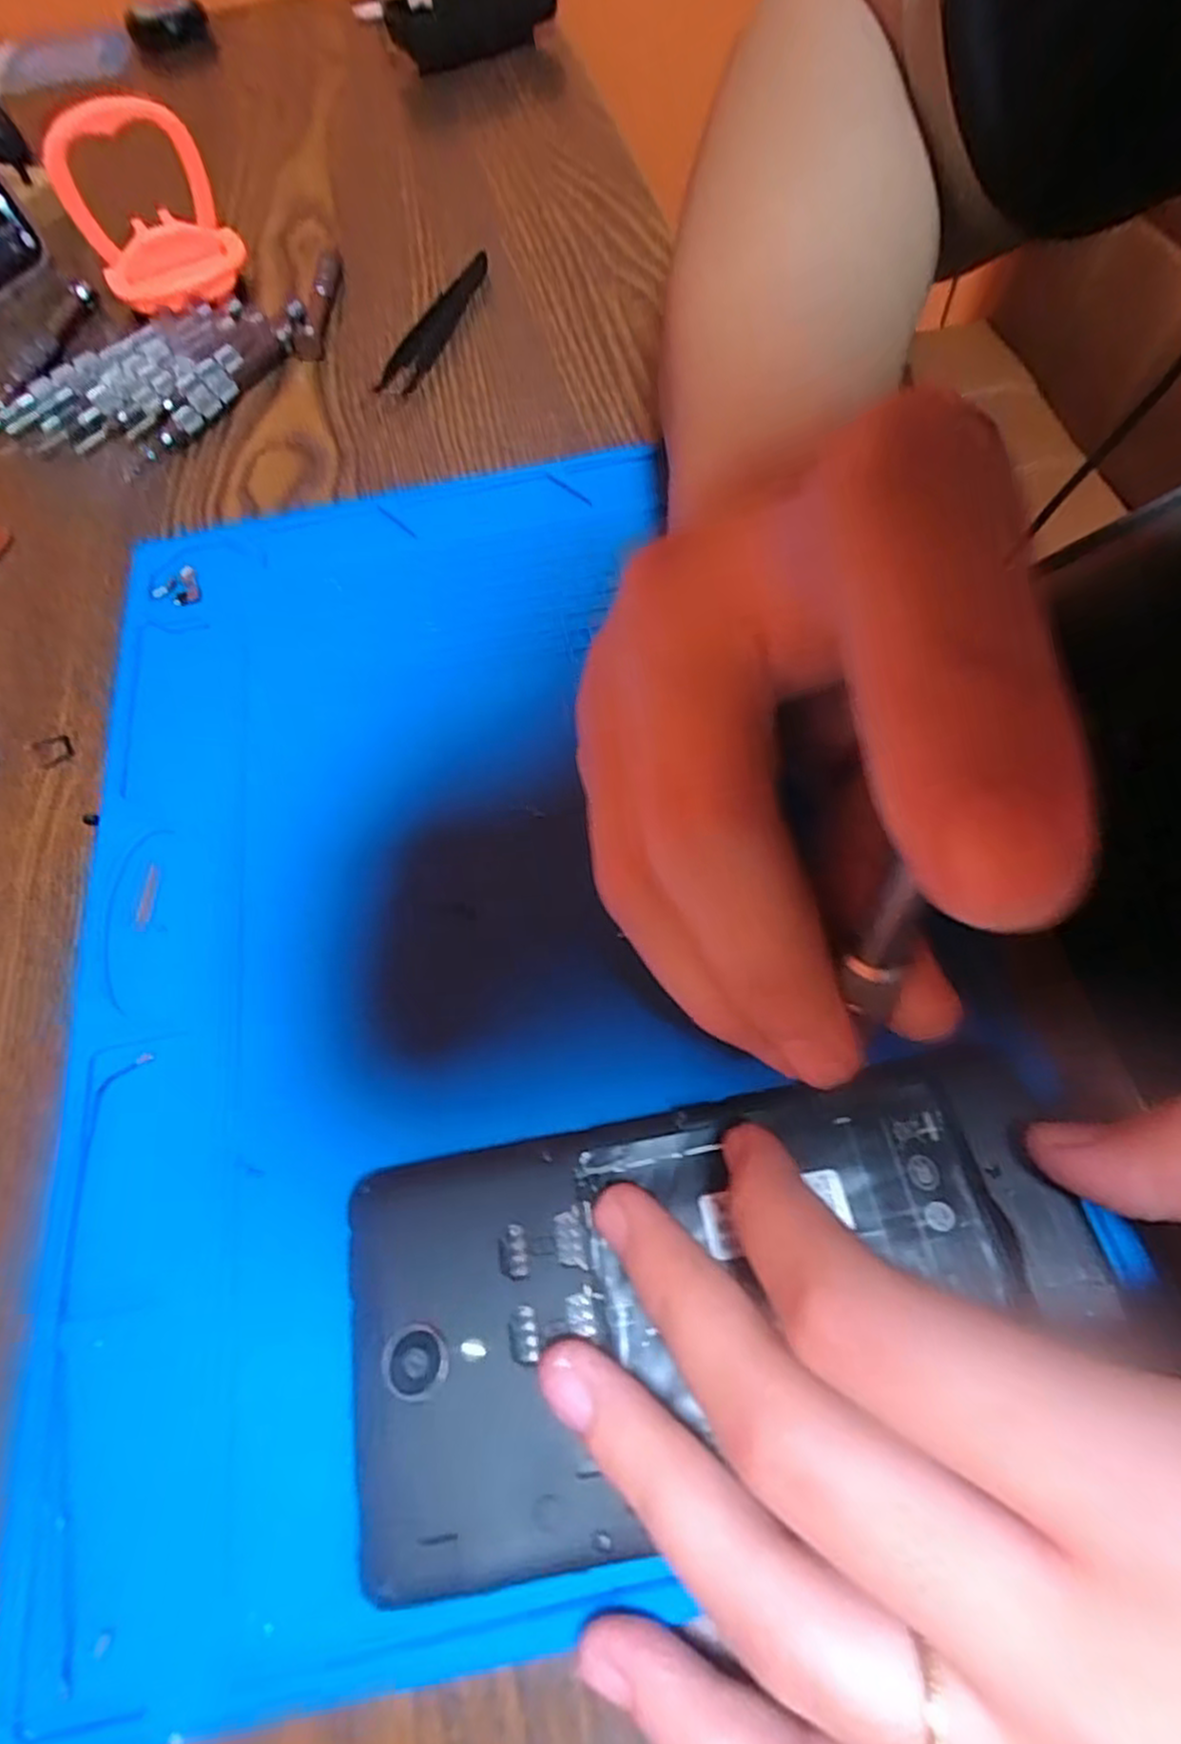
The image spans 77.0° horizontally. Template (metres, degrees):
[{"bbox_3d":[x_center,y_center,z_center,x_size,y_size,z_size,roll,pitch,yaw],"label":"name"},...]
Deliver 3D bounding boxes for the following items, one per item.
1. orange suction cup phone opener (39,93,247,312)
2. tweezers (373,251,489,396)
[{"bbox_3d":[-0.197,-0.295,0.331,0.062,0.065,0.048,-27,64,-10],"label":"orange suction cup phone opener"},{"bbox_3d":[-0.069,-0.245,0.331,0.014,0.013,0.103,12,64,10],"label":"tweezers"}]

